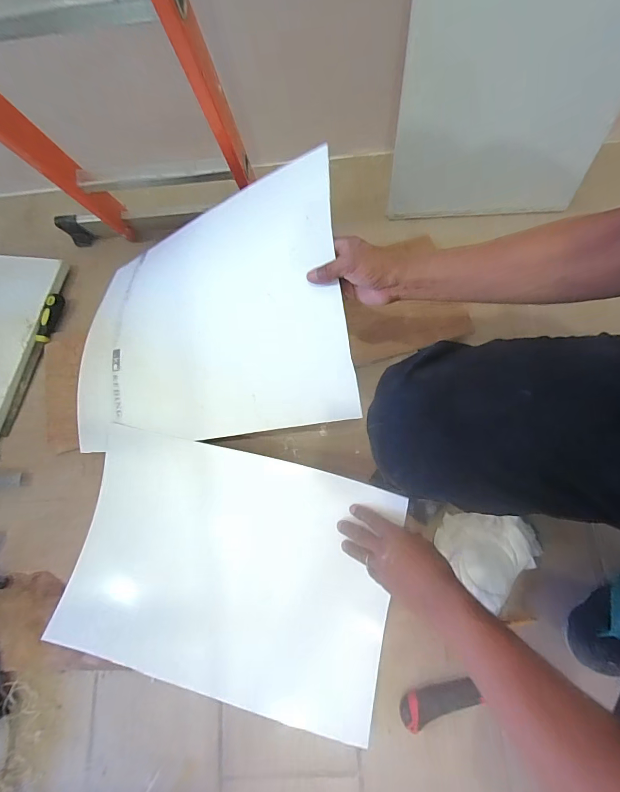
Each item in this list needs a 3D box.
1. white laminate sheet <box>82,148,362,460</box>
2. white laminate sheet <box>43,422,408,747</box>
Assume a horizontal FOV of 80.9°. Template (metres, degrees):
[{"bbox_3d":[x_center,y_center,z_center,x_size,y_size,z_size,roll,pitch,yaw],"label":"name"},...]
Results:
[{"bbox_3d":[-0.175,-0.107,0.609,0.488,0.123,0.427,-3,98,15],"label":"white laminate sheet"},{"bbox_3d":[-0.135,0.260,0.554,0.491,0.080,0.347,11,72,6],"label":"white laminate sheet"}]

